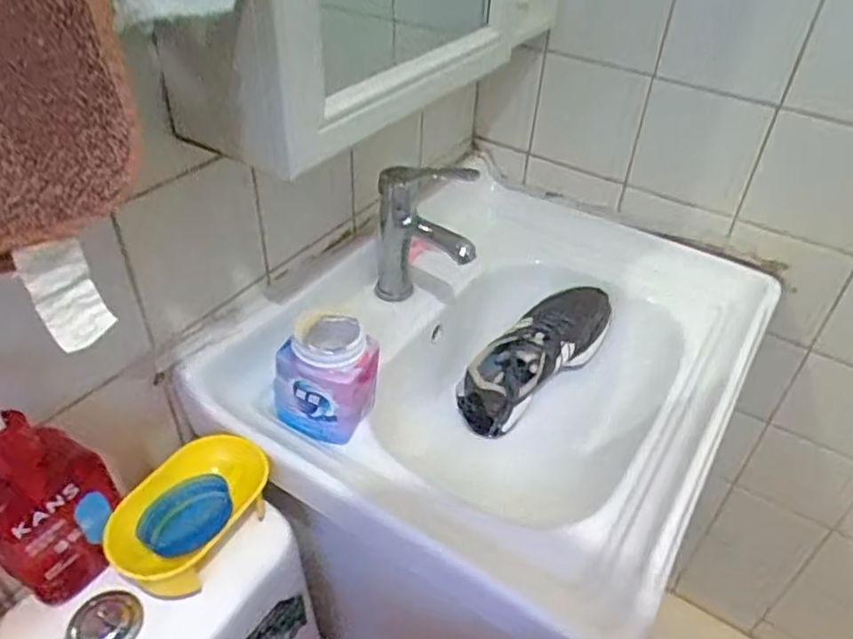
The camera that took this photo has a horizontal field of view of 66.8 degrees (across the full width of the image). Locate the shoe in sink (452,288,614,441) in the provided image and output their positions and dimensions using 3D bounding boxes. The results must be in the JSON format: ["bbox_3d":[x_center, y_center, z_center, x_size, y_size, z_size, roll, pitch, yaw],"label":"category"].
[{"bbox_3d":[0.153,0.041,0.869,0.268,0.092,0.092,-40,52,-14],"label":"shoe in sink"}]

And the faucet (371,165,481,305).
[{"bbox_3d":[0.002,-0.090,0.781,0.138,0.176,0.052,27,46,26],"label":"faucet"}]

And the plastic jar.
[{"bbox_3d":[-0.098,0.057,0.664,0.094,0.115,0.082,21,43,21],"label":"plastic jar"}]

